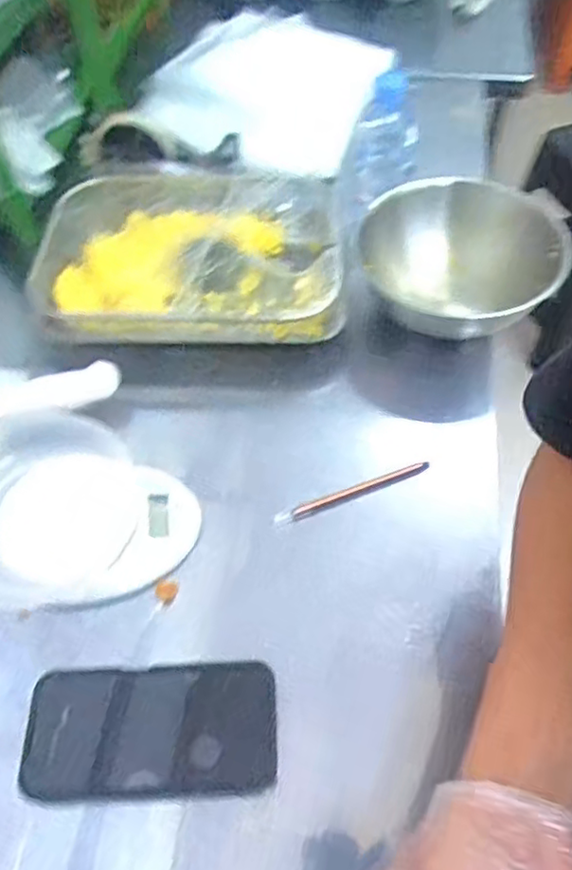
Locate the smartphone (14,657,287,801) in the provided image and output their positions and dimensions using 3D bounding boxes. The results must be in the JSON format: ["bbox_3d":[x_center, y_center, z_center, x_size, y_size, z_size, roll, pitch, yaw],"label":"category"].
[{"bbox_3d":[-0.090,0.199,0.445,0.164,0.017,0.083,-3,55,0],"label":"smartphone"}]

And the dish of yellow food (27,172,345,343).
[{"bbox_3d":[-0.096,-0.173,0.664,0.302,0.053,0.225,-2,55,1],"label":"dish of yellow food"}]

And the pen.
[{"bbox_3d":[0.056,0.047,0.548,0.135,0.007,0.014,-19,57,-11],"label":"pen"}]

